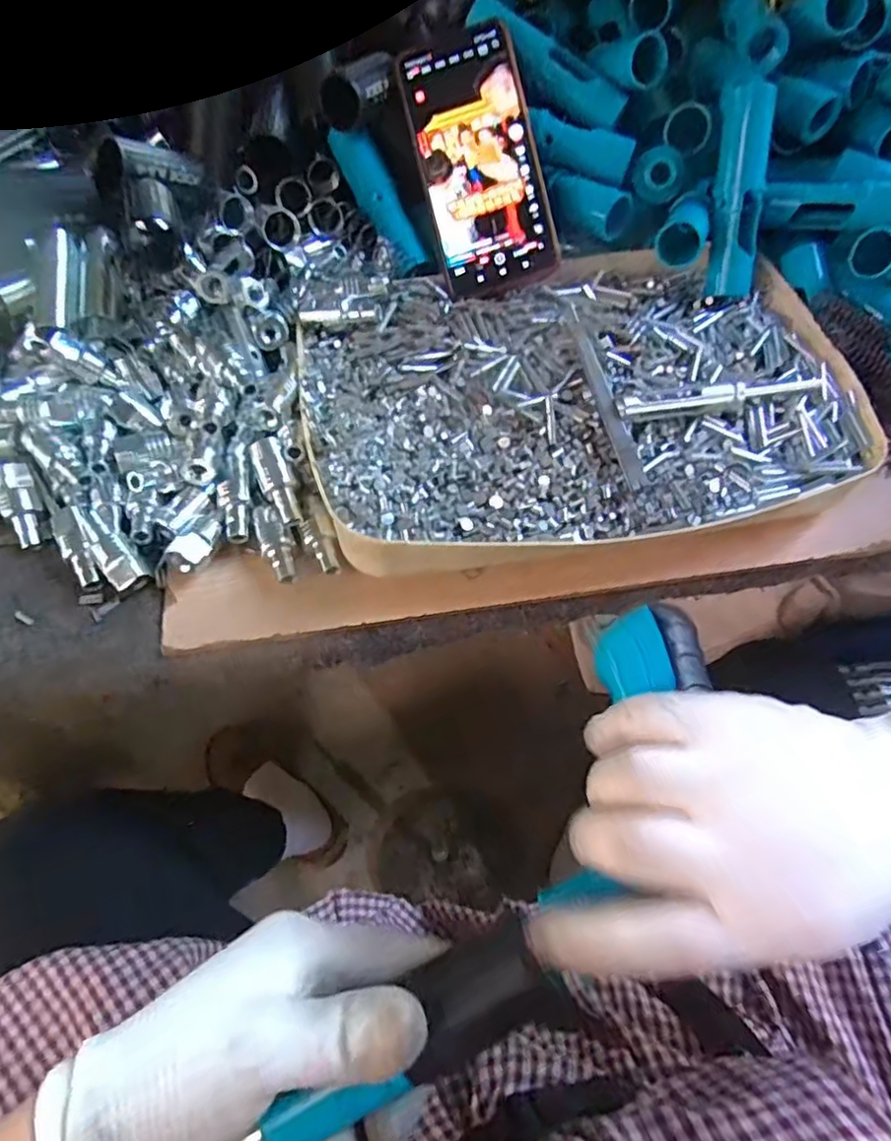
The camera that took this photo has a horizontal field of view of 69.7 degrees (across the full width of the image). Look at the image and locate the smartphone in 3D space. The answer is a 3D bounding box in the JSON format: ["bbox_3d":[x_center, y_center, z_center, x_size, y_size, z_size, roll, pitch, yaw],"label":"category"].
[{"bbox_3d":[0.021,-0.270,0.424,0.076,0.007,0.163,-15,93,11],"label":"smartphone"}]

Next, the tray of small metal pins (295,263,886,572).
[{"bbox_3d":[0.084,-0.105,0.411,0.337,0.061,0.227,-14,61,-10],"label":"tray of small metal pins"}]

